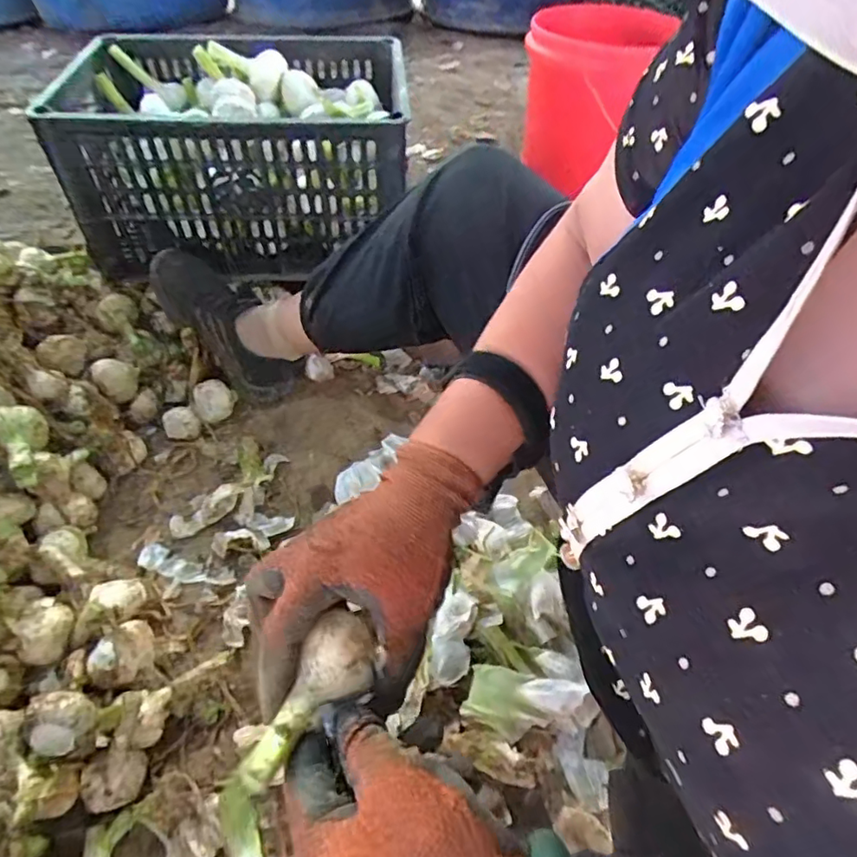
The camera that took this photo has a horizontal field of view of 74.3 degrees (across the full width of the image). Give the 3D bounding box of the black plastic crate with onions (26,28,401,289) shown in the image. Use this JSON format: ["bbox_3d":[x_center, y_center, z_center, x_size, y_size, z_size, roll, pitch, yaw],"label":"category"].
[{"bbox_3d":[-0.254,-0.393,0.824,0.438,0.239,0.325,-1,50,0],"label":"black plastic crate with onions"}]

